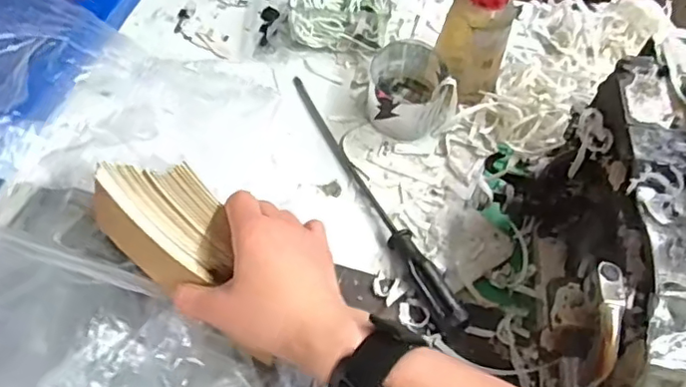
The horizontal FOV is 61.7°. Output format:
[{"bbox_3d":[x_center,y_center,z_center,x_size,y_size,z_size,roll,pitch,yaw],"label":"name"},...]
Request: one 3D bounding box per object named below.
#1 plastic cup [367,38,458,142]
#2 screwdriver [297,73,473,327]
[{"bbox_3d":[0.058,-0.092,0.511,0.069,0.050,0.074,2,57,-3],"label":"plastic cup"},{"bbox_3d":[0.023,-0.008,0.469,0.021,0.025,0.270,-20,61,-16],"label":"screwdriver"}]

